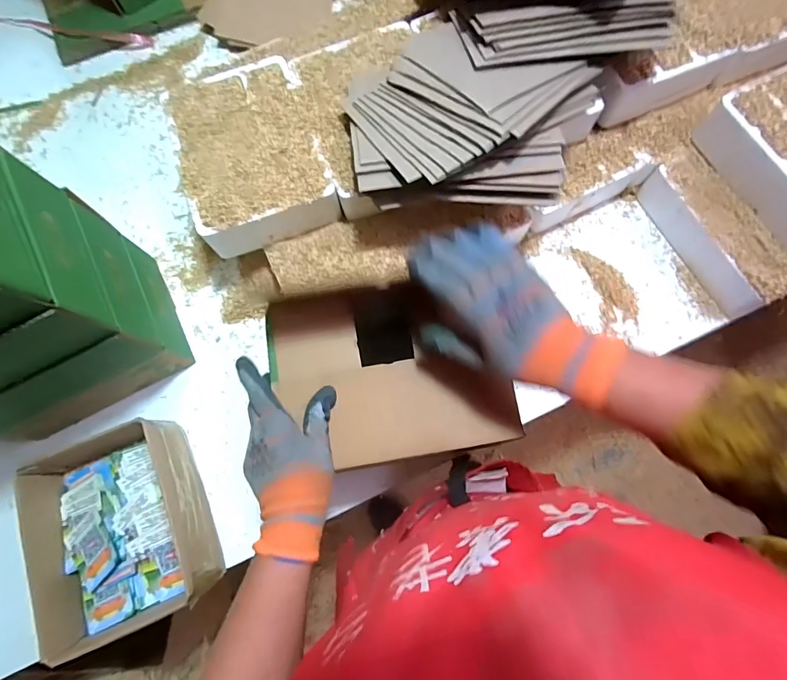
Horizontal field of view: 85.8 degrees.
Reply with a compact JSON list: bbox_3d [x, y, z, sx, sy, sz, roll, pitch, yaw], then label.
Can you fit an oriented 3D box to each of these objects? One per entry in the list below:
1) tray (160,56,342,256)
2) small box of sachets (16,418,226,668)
[{"bbox_3d":[-0.195,-0.257,0.597,0.186,0.069,0.256,-19,75,-4],"label":"tray"},{"bbox_3d":[-0.345,0.237,0.547,0.182,0.089,0.237,-21,75,-4],"label":"small box of sachets"}]

